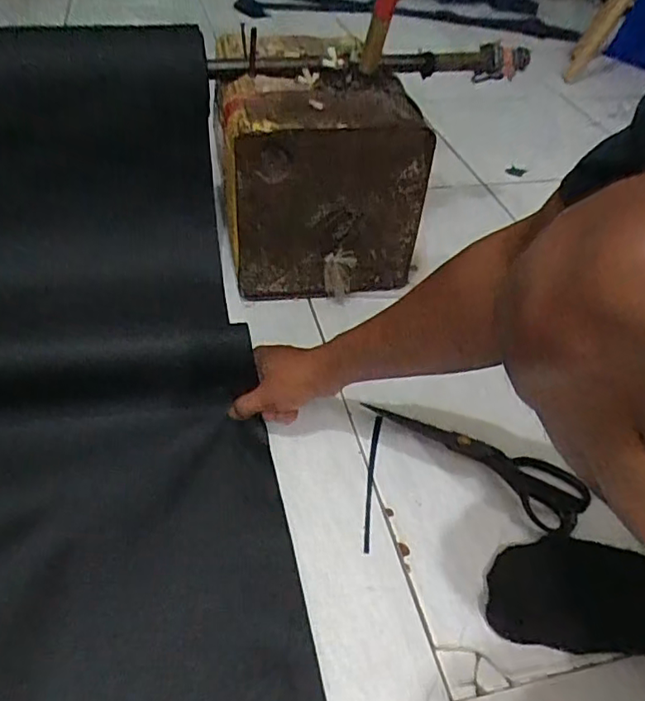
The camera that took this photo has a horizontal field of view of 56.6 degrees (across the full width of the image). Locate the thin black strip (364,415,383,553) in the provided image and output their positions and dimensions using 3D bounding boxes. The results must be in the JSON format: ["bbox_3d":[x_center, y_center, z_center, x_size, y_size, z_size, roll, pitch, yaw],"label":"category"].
[{"bbox_3d":[0.051,0.131,0.614,0.008,0.006,0.160,9,44,2],"label":"thin black strip"}]

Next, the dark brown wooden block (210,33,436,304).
[{"bbox_3d":[-0.010,-0.238,0.829,0.268,0.237,0.222,-2,44,-10],"label":"dark brown wooden block"}]

